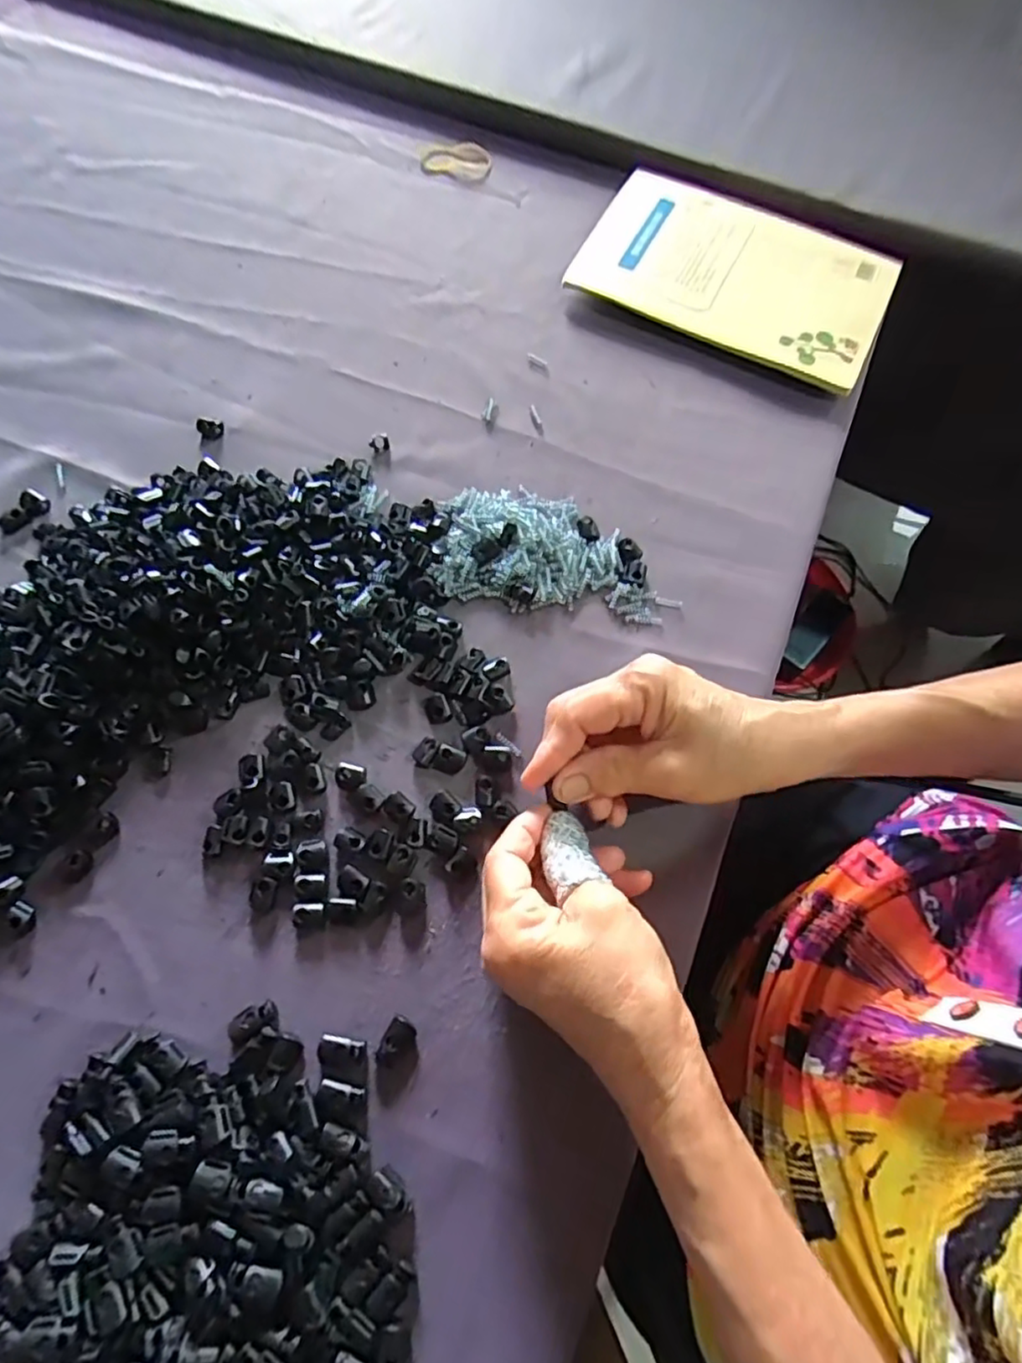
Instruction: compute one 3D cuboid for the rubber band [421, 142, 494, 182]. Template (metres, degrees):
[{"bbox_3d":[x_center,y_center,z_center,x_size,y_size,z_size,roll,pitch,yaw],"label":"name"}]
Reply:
[{"bbox_3d":[-0.044,-0.414,0.516,0.056,0.008,0.034,-9,69,-4],"label":"rubber band"}]

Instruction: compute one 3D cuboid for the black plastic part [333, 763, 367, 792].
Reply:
[{"bbox_3d":[-0.083,0.049,0.331,0.017,0.005,0.014,13,69,4],"label":"black plastic part"}]

